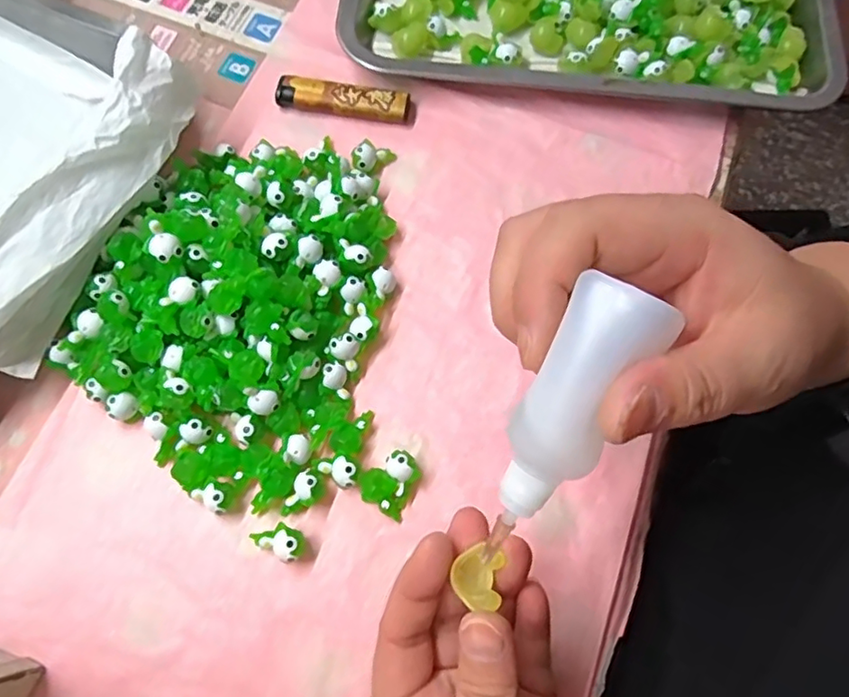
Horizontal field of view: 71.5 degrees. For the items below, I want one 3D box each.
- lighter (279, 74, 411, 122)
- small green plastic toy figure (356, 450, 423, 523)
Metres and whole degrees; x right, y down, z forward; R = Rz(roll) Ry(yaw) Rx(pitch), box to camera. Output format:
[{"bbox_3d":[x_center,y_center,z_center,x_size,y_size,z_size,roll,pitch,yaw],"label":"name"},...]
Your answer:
[{"bbox_3d":[-0.049,-0.153,0.362,0.079,0.011,0.019,9,72,1],"label":"lighter"},{"bbox_3d":[-0.017,0.064,0.287,0.025,0.014,0.030,24,73,6],"label":"small green plastic toy figure"}]

